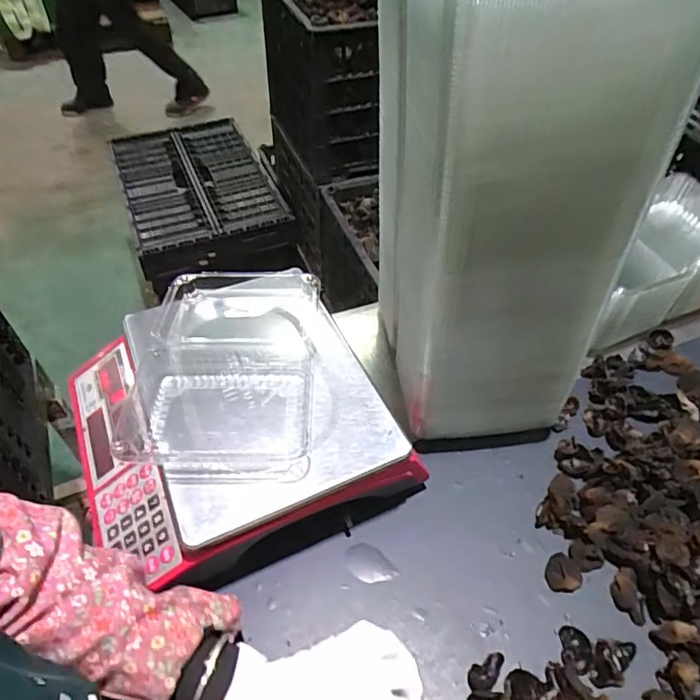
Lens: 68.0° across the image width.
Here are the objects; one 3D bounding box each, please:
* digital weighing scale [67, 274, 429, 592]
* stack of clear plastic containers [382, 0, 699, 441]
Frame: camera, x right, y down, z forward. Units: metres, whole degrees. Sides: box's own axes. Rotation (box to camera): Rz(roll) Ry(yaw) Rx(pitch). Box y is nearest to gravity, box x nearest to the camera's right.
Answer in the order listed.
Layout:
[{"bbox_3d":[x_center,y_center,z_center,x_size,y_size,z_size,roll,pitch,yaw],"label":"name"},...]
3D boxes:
[{"bbox_3d":[-0.139,0.062,0.559,0.304,0.097,0.311,-21,53,-18],"label":"digital weighing scale"},{"bbox_3d":[0.124,-0.106,0.467,0.158,0.412,0.162,-11,51,-11],"label":"stack of clear plastic containers"}]

